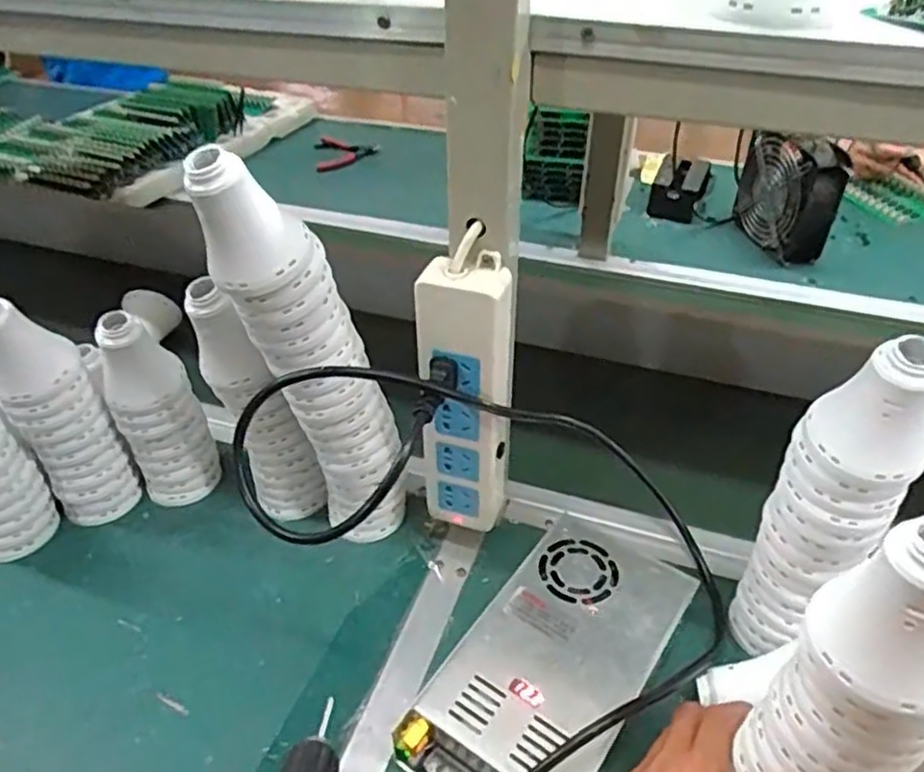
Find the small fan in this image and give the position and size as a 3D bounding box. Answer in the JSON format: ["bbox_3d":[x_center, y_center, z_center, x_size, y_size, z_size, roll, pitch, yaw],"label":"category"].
[{"bbox_3d":[0.442,-0.262,0.966,0.064,0.147,0.150,-10,41,-11],"label":"small fan"}]

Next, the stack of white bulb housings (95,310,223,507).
[{"bbox_3d":[-0.263,0.018,0.610,0.064,0.195,0.056,-22,45,-23],"label":"stack of white bulb housings"}]

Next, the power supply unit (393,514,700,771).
[{"bbox_3d":[0.065,0.195,0.491,0.118,0.054,0.218,26,47,28],"label":"power supply unit"}]

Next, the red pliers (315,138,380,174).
[{"bbox_3d":[-0.210,-0.425,1.299,0.114,0.028,0.098,-8,42,-6],"label":"red pliers"}]

